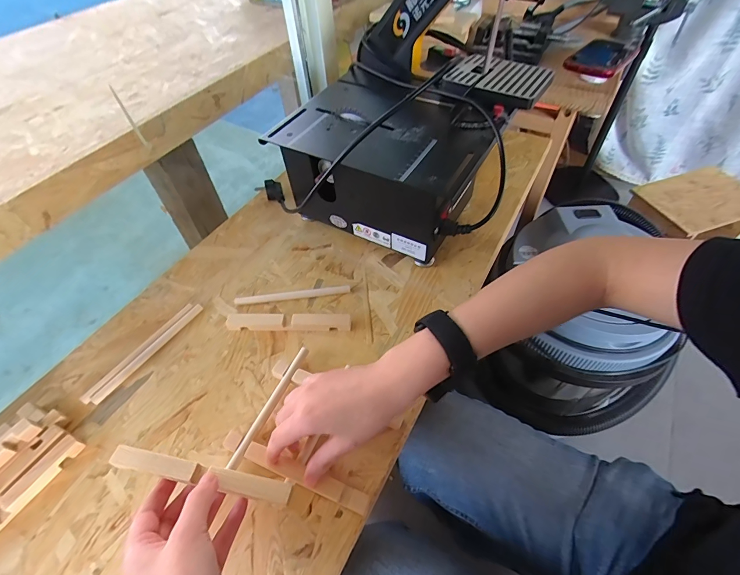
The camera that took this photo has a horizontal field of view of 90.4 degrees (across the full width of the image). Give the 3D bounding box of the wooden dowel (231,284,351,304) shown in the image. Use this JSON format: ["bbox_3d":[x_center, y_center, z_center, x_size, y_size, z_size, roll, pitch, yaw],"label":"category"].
[{"bbox_3d":[-0.100,0.010,0.481,0.147,0.011,0.010,-7,52,-3],"label":"wooden dowel"}]

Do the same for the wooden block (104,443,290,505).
[{"bbox_3d":[-0.138,0.154,0.302,0.149,0.011,0.016,12,53,4],"label":"wooden block"}]

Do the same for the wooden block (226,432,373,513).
[{"bbox_3d":[-0.072,0.171,0.344,0.150,0.015,0.017,18,55,14],"label":"wooden block"}]

